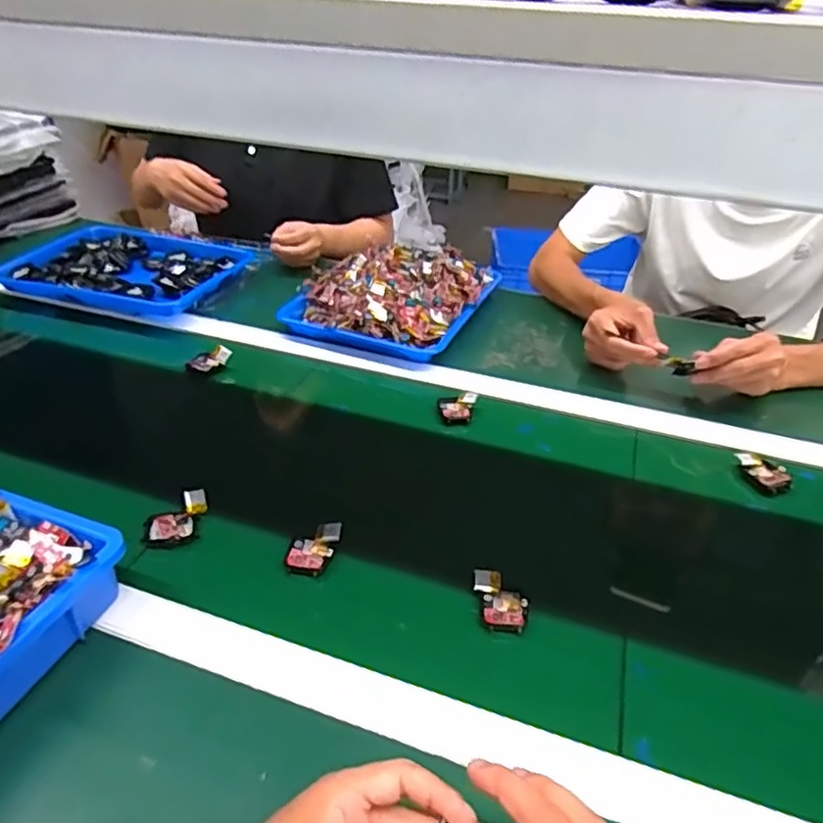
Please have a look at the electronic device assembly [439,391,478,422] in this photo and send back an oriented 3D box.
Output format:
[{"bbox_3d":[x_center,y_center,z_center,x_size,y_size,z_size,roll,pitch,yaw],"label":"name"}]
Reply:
[{"bbox_3d":[0.053,-0.005,0.749,0.040,0.016,0.051,11,35,13],"label":"electronic device assembly"}]

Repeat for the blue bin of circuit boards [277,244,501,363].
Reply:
[{"bbox_3d":[-0.026,-0.177,0.952,0.256,0.079,0.269,11,35,13],"label":"blue bin of circuit boards"}]

